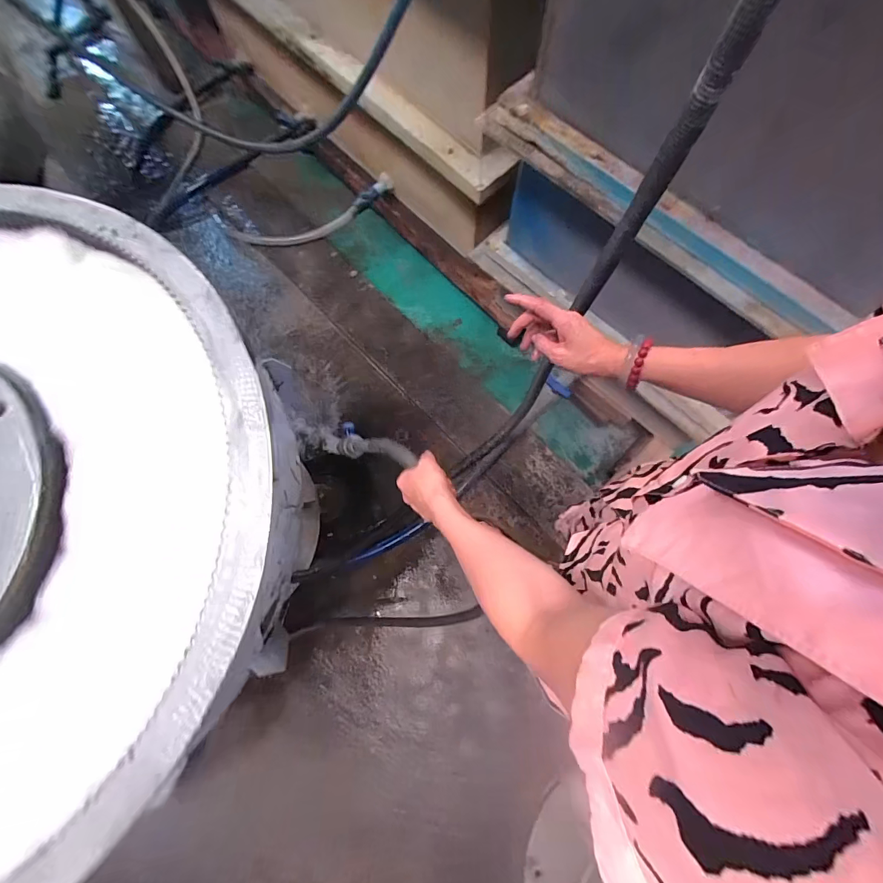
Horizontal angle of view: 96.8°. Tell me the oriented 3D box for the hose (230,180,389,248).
[{"bbox_3d":[-0.490,-0.848,1.500,0.630,0.077,0.185,-21,76,-3],"label":"hose"}]

